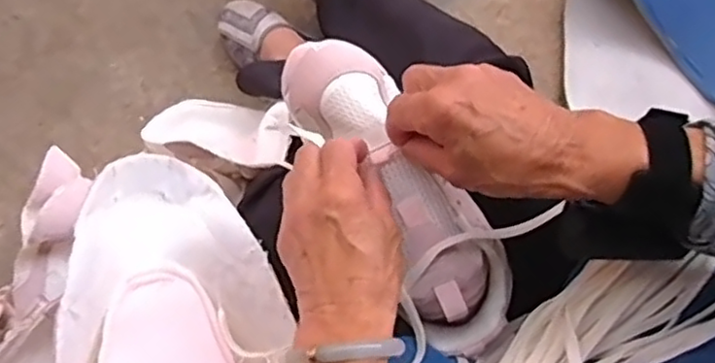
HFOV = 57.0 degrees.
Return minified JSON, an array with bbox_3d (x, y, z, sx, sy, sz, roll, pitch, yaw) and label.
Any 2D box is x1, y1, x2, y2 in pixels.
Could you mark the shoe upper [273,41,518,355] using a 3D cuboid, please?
[{"bbox_3d":[0.030,0.008,0.465,0.082,0.057,0.242,-33,89,-8],"label":"shoe upper"}]

